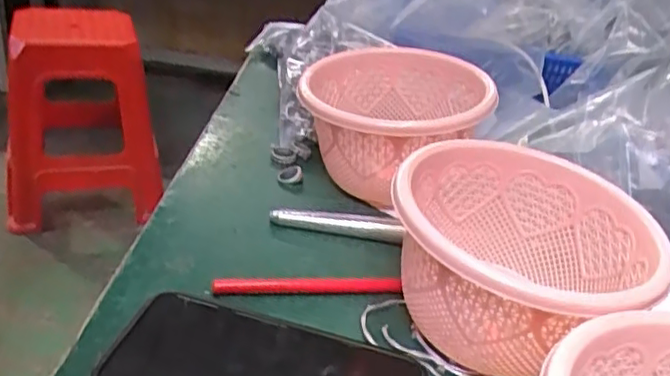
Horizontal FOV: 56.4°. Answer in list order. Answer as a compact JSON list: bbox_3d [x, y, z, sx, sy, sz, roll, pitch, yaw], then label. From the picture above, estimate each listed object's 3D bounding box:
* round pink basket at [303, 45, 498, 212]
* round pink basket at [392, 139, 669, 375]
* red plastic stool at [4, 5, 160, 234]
[{"bbox_3d":[0.045,-0.049,0.502,0.138,0.101,0.140,6,29,-3],"label":"round pink basket"},{"bbox_3d":[0.101,0.050,0.360,0.137,0.098,0.139,6,29,-3],"label":"round pink basket"},{"bbox_3d":[-0.614,-0.192,1.516,0.330,0.480,0.330,-3,31,-18],"label":"red plastic stool"}]

